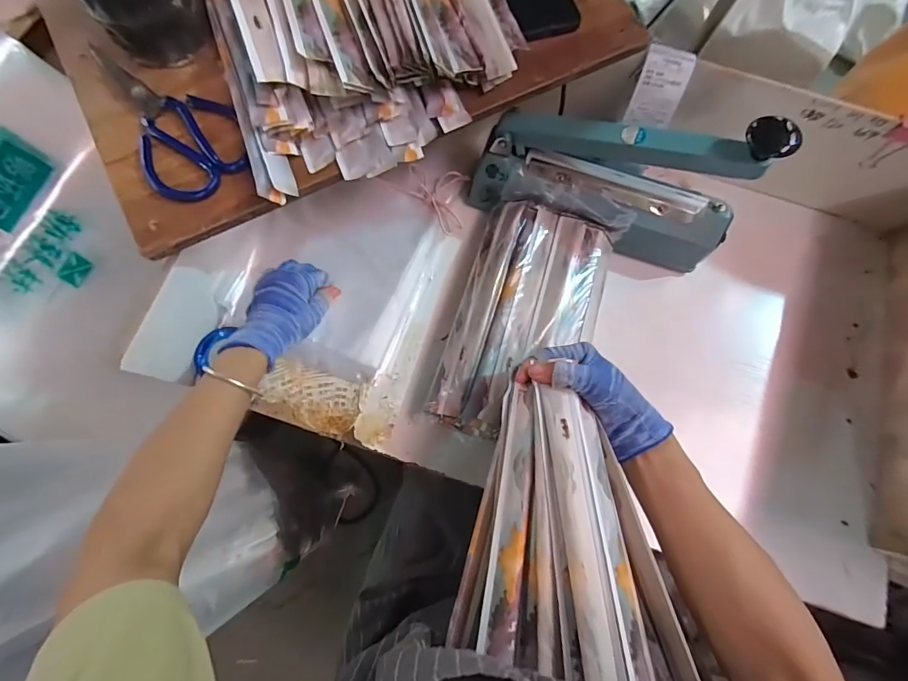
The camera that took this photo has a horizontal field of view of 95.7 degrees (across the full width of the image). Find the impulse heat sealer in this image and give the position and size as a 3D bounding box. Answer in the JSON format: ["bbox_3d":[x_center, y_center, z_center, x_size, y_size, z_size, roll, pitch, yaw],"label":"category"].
[{"bbox_3d":[0.174,-0.181,0.456,0.304,0.154,0.083,14,76,2],"label":"impulse heat sealer"}]

